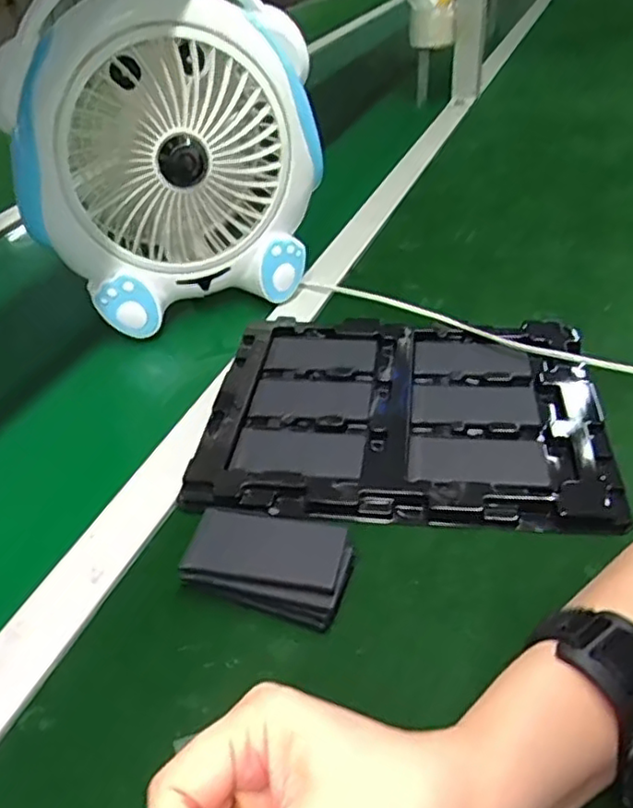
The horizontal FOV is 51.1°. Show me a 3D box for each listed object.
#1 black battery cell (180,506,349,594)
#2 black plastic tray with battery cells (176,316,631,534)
[{"bbox_3d":[-0.029,0.082,0.374,0.086,0.004,0.046,6,39,12],"label":"black battery cell"},{"bbox_3d":[0.062,0.002,0.484,0.268,0.019,0.220,3,39,10],"label":"black plastic tray with battery cells"}]

